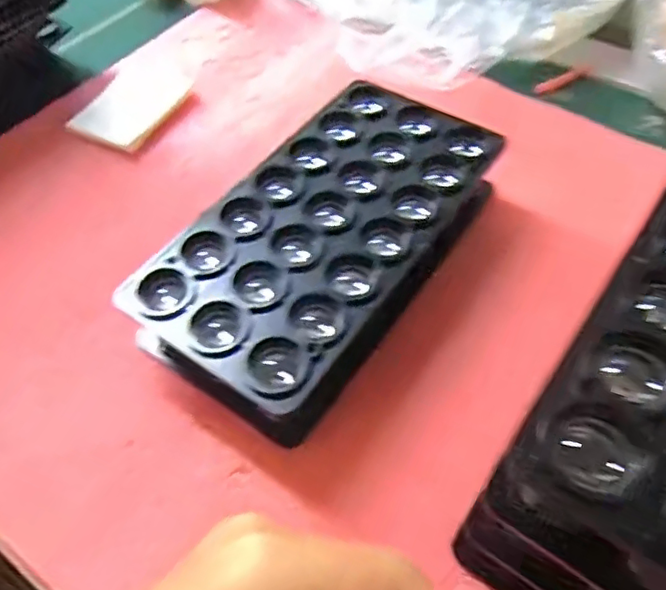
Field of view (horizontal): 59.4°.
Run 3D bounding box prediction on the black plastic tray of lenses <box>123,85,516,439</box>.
[{"bbox_3d":[0.002,-0.028,0.297,0.106,0.039,0.194,30,62,20],"label":"black plastic tray of lenses"}]

